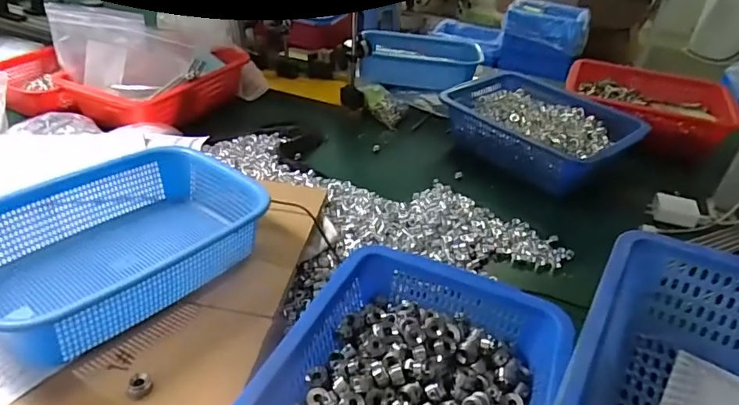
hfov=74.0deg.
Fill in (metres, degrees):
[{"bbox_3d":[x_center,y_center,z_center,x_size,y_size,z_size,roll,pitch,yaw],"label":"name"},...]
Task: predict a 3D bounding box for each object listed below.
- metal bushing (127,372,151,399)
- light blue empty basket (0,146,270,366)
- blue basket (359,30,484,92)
[{"bbox_3d":[-0.193,0.152,0.409,0.018,0.015,0.015,-20,42,-30],"label":"metal bushing"},{"bbox_3d":[-0.264,0.036,0.518,0.200,0.078,0.286,27,41,29],"label":"light blue empty basket"},{"bbox_3d":[0.113,-0.320,1.117,0.264,0.086,0.141,9,35,6],"label":"blue basket"}]

